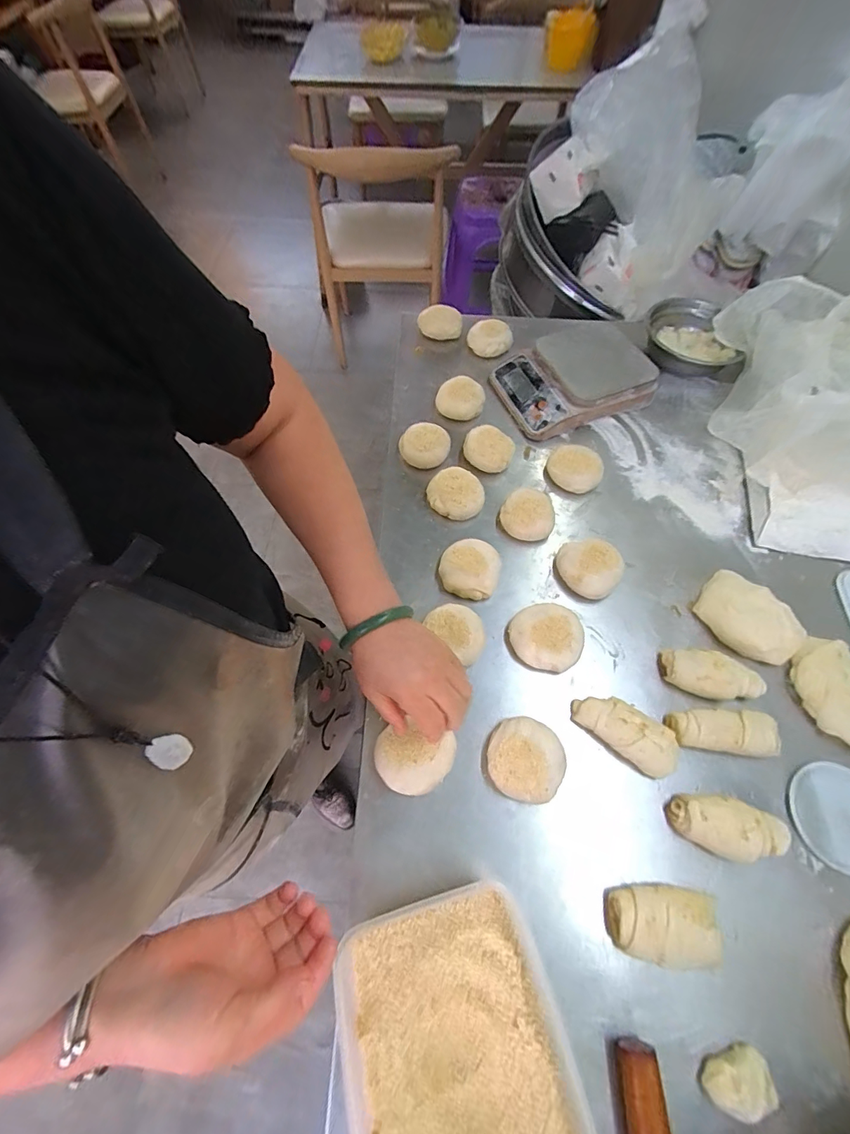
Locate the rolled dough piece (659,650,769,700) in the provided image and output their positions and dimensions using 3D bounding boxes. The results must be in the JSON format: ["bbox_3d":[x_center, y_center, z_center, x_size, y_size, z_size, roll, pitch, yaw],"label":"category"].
[{"bbox_3d":[0.315,0.116,0.480,0.104,0.038,0.051,11,64,5],"label":"rolled dough piece"}]

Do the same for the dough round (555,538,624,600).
[{"bbox_3d":[0.200,0.000,0.542,0.076,0.030,0.070,0,63,-1],"label":"dough round"}]

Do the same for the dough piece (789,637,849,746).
[{"bbox_3d":[0.440,0.138,0.467,0.061,0.034,0.119,-17,65,-9],"label":"dough piece"}]

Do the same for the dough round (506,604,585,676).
[{"bbox_3d":[0.140,0.080,0.498,0.079,0.026,0.074,0,63,-1],"label":"dough round"}]

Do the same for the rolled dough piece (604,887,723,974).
[{"bbox_3d":[0.204,0.307,0.379,0.083,0.033,0.054,7,64,3],"label":"rolled dough piece"}]

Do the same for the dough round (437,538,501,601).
[{"bbox_3d":[0.055,0.002,0.544,0.071,0.030,0.072,0,63,-1],"label":"dough round"}]

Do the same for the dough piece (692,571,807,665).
[{"bbox_3d":[0.373,0.058,0.508,0.075,0.044,0.110,-37,69,-17],"label":"dough piece"}]

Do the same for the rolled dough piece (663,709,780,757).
[{"bbox_3d":[0.306,0.170,0.453,0.105,0.029,0.042,1,63,0],"label":"rolled dough piece"}]

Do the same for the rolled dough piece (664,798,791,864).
[{"bbox_3d":[0.285,0.245,0.413,0.099,0.033,0.049,15,64,7],"label":"rolled dough piece"}]

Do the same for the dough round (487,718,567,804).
[{"bbox_3d":[0.101,0.192,0.442,0.074,0.031,0.074,0,63,-1],"label":"dough round"}]

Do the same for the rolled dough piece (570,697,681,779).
[{"bbox_3d":[0.205,0.166,0.453,0.104,0.037,0.049,32,67,14],"label":"rolled dough piece"}]

